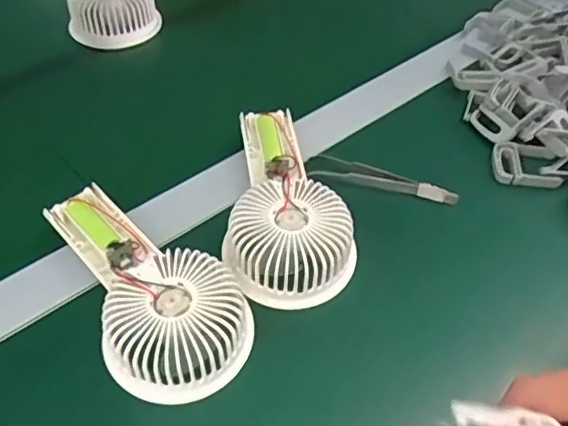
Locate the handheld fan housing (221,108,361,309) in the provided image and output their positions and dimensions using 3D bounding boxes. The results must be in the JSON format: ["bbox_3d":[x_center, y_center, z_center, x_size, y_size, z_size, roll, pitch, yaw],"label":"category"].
[{"bbox_3d":[-0.003,-0.014,0.402,0.086,0.038,0.165,-7,50,-8],"label":"handheld fan housing"}]

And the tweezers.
[{"bbox_3d":[0.075,-0.023,0.433,0.107,0.014,0.020,15,50,11],"label":"tweezers"}]

